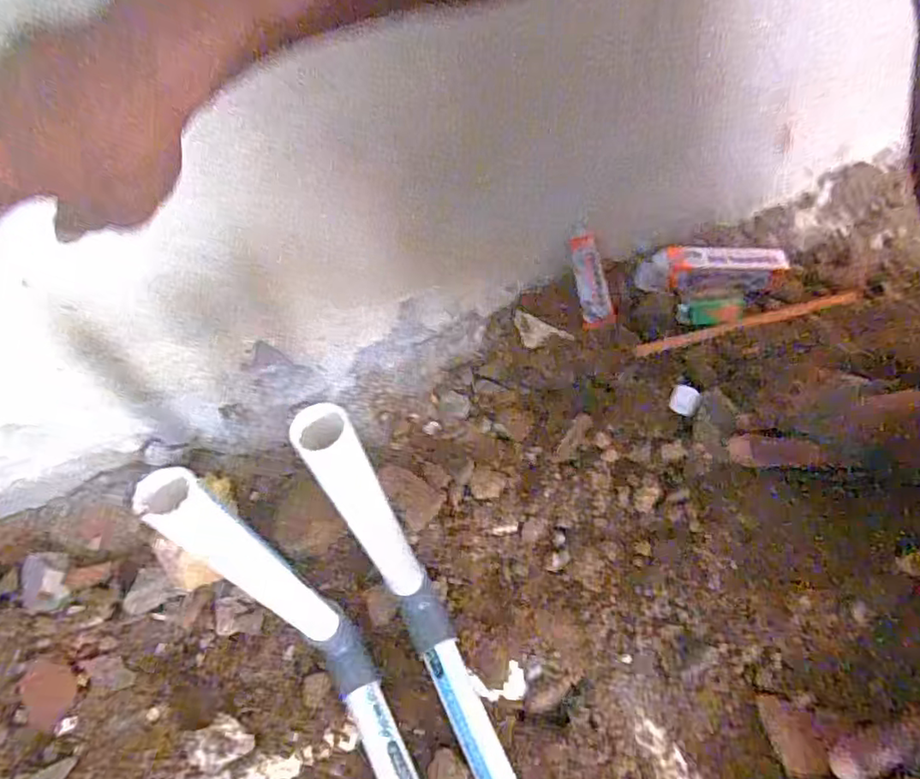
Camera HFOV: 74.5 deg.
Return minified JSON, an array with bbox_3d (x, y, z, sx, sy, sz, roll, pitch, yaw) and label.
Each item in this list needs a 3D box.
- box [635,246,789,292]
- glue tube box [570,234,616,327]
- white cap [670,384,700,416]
[{"bbox_3d":[0.302,-0.148,0.721,0.181,0.021,0.059,-1,56,1],"label":"box"},{"bbox_3d":[0.155,-0.129,0.711,0.038,0.018,0.106,-16,98,-9],"label":"glue tube box"},{"bbox_3d":[0.233,0.013,0.630,0.028,0.012,0.028,-4,73,13],"label":"white cap"}]

